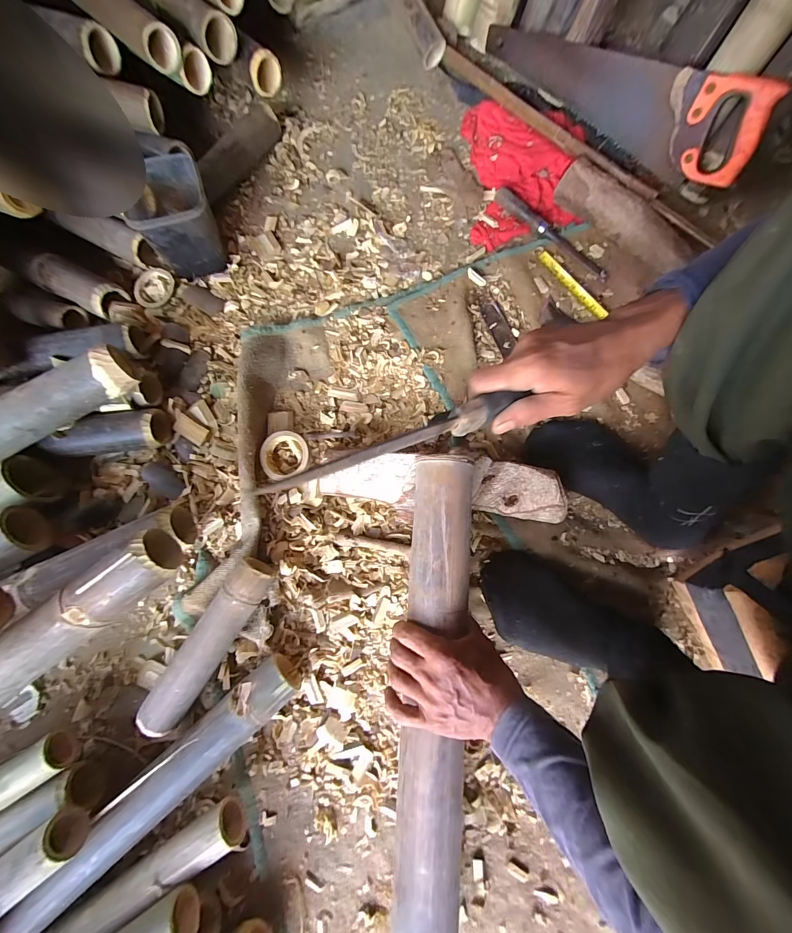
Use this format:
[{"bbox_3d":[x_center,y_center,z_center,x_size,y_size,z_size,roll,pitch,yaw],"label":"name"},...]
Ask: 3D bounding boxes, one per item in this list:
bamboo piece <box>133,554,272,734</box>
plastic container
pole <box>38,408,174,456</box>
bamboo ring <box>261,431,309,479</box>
[{"bbox_3d":[-0.243,0.229,0.455,0.053,0.059,0.228,33,81,7],"label":"bamboo piece"},{"bbox_3d":[-0.351,-0.392,0.568,0.128,0.122,0.128,-26,78,-4],"label":"plastic container"},{"bbox_3d":[-0.424,-0.049,0.522,0.175,0.056,0.057,-8,77,0],"label":"pole"},{"bbox_3d":[-0.167,-0.018,0.529,0.071,0.025,0.068,0,77,1],"label":"bamboo ring"}]

